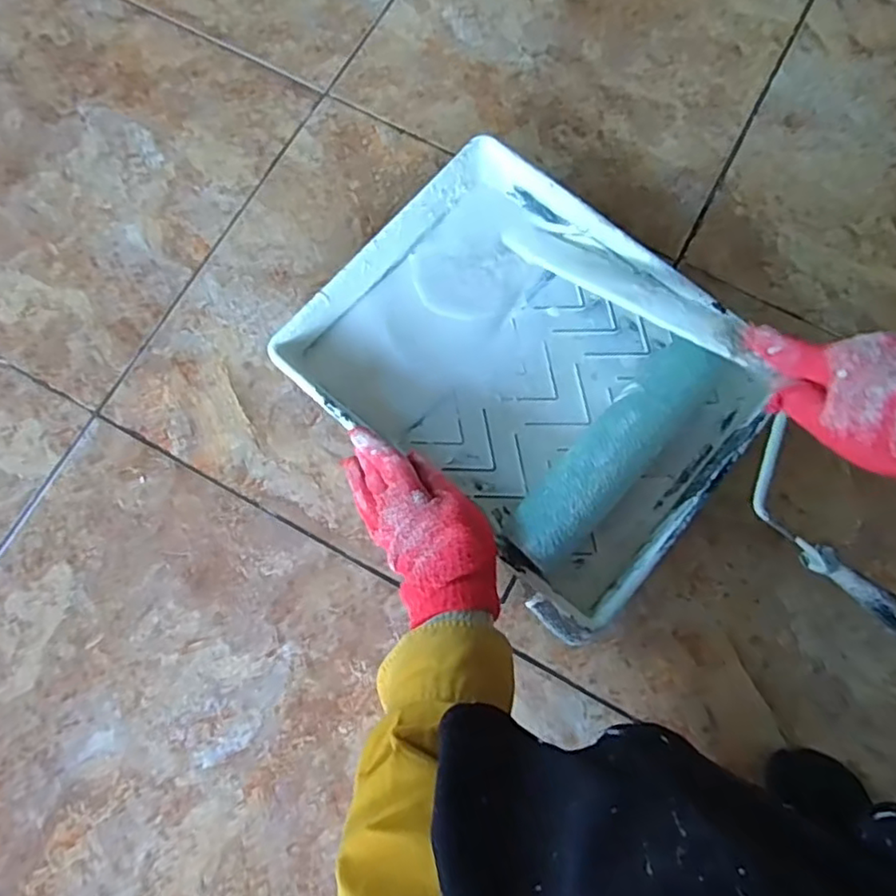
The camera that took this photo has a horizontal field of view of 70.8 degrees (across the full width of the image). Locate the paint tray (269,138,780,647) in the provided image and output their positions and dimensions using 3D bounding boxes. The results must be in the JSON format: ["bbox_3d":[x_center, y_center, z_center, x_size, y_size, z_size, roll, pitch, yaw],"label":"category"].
[{"bbox_3d":[0.070,-0.066,0.541,0.345,0.052,0.277,41,80,9],"label":"paint tray"}]

